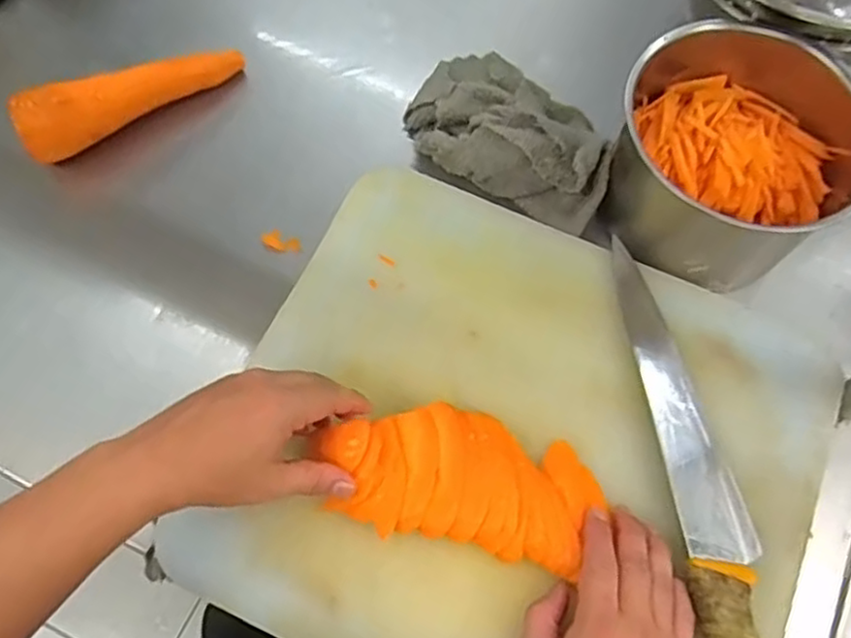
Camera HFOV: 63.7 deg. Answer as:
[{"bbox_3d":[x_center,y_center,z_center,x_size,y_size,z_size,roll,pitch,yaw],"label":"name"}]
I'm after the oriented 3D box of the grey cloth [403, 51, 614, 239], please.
[{"bbox_3d":[0.073,-0.158,0.566,0.186,0.055,0.113,36,72,13],"label":"grey cloth"}]

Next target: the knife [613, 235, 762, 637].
[{"bbox_3d":[0.184,0.109,0.445,0.050,0.026,0.353,-4,68,-3],"label":"knife"}]

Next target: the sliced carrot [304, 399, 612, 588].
[{"bbox_3d":[0.023,0.102,0.444,0.176,0.025,0.085,15,68,-3],"label":"sliced carrot"}]

